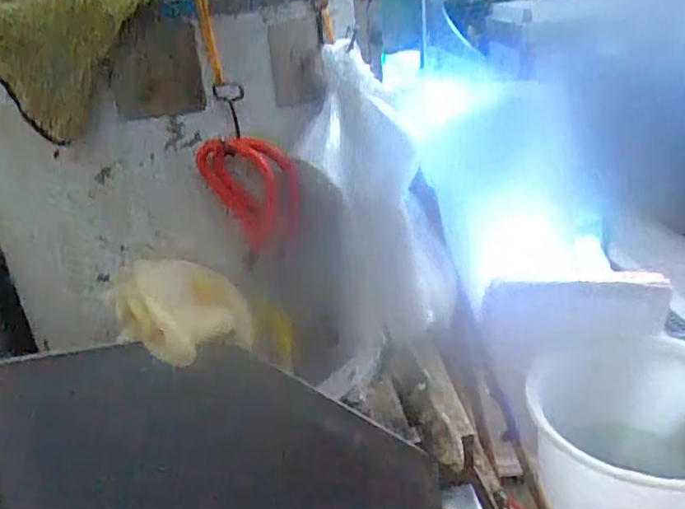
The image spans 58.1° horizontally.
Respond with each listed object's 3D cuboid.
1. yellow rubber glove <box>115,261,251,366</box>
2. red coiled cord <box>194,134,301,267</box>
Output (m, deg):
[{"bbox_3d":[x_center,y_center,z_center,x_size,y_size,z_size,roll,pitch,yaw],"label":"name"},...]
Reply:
[{"bbox_3d":[-0.133,0.045,0.518,0.107,0.075,0.078,-14,27,-15],"label":"yellow rubber glove"},{"bbox_3d":[-0.076,-0.054,0.565,0.077,0.167,0.010,-22,56,-5],"label":"red coiled cord"}]

